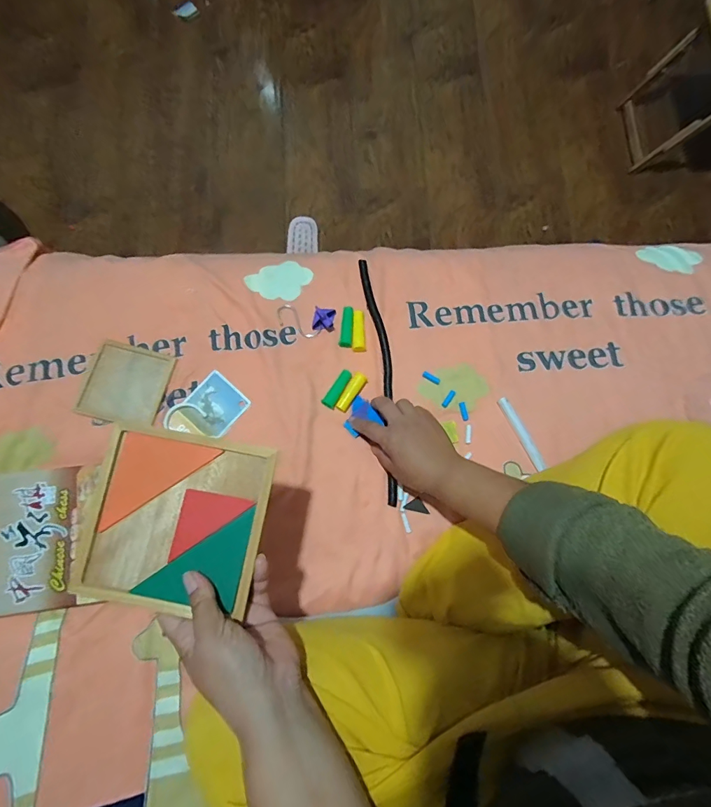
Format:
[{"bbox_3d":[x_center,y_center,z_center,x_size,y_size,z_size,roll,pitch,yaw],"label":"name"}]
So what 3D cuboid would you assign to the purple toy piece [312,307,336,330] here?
[{"bbox_3d":[-0.045,-0.121,0.581,0.028,0.023,0.029,7,77,0],"label":"purple toy piece"}]

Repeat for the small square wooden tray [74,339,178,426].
[{"bbox_3d":[-0.310,-0.026,0.555,0.103,0.009,0.104,13,77,2],"label":"small square wooden tray"}]

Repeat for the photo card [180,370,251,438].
[{"bbox_3d":[-0.189,0.004,0.559,0.069,0.008,0.072,39,79,7],"label":"photo card"}]

